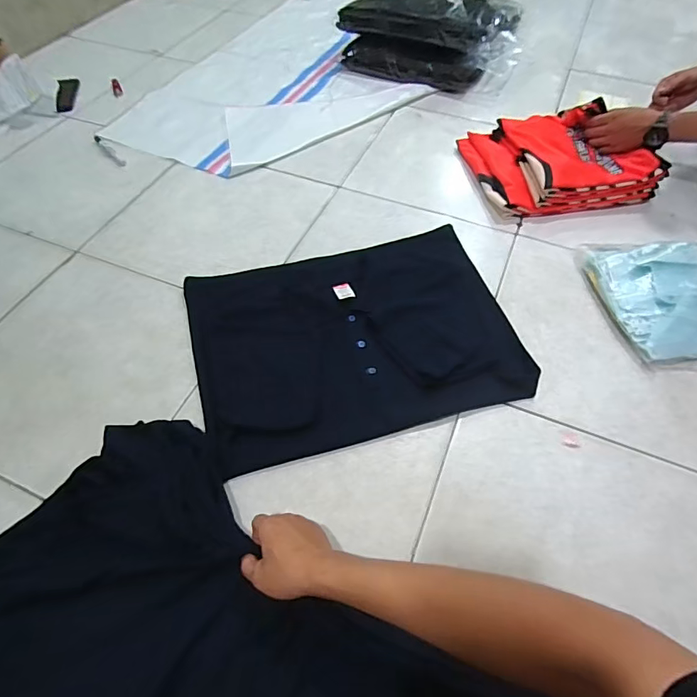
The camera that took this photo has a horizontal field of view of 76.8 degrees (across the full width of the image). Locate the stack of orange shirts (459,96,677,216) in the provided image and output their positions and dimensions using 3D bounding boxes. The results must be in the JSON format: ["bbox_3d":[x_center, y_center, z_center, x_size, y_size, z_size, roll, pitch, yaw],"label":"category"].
[{"bbox_3d":[0.452,-0.423,0.961,0.335,0.103,0.280,-8,57,-5],"label":"stack of orange shirts"}]

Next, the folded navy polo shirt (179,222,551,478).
[{"bbox_3d":[0.009,-0.037,0.751,0.525,0.027,0.388,-14,58,-9],"label":"folded navy polo shirt"}]

